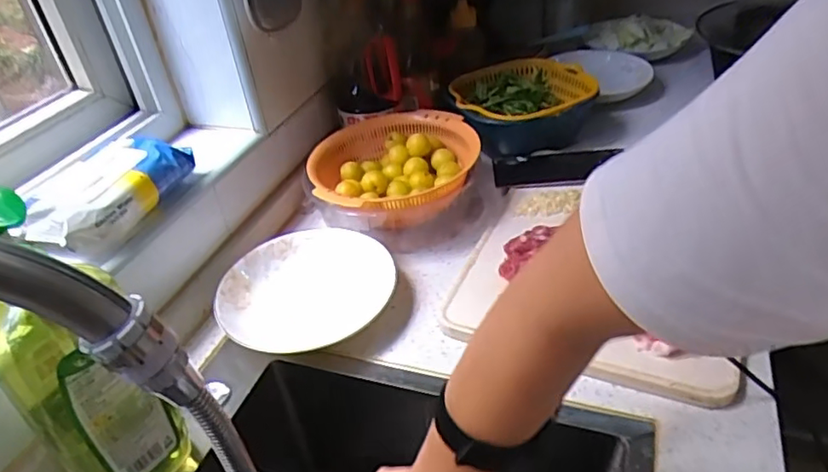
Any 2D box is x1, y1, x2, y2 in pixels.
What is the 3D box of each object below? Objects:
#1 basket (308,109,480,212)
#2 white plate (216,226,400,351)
[{"bbox_3d":[-0.023,-0.082,0.805,0.219,0.081,0.231,-7,33,-2],"label":"basket"},{"bbox_3d":[-0.124,0.057,0.696,0.193,0.035,0.193,-5,36,3],"label":"white plate"}]

